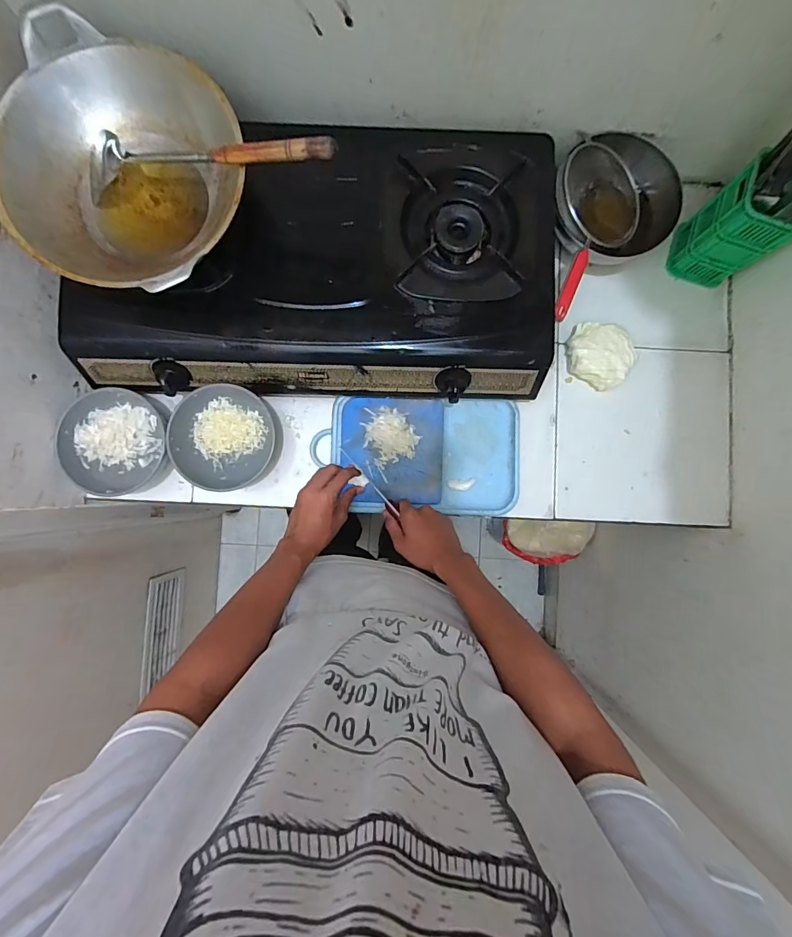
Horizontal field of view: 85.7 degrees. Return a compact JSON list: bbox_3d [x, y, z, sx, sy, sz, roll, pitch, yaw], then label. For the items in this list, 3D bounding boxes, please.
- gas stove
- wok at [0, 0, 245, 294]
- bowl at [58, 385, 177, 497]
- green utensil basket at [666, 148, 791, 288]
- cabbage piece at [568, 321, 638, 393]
[{"bbox_3d":[-0.115,-0.290,0.644,0.690,0.106,0.356,-2,87,-1],"label":"gas stove"},{"bbox_3d":[-0.332,-0.364,0.544,0.282,0.105,0.293,0,87,-1],"label":"wok"},{"bbox_3d":[-0.446,-0.039,0.677,0.142,0.063,0.160,-13,88,-1],"label":"bowl"},{"bbox_3d":[0.533,-0.376,0.674,0.101,0.182,0.091,21,87,0],"label":"green utensil basket"},{"bbox_3d":[0.342,-0.189,0.717,0.106,0.044,0.100,22,87,0],"label":"cabbage piece"}]

